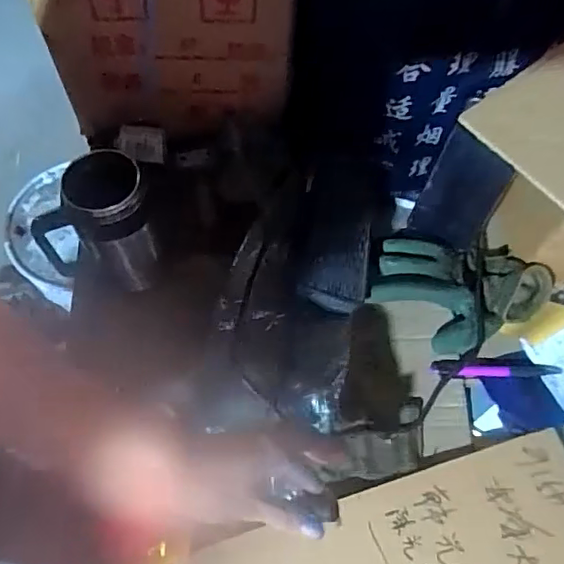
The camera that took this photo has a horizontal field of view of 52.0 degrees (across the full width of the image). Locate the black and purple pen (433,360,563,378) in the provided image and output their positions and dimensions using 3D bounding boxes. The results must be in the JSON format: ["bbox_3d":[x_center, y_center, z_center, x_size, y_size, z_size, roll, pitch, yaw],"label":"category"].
[{"bbox_3d":[0.221,0.091,0.599,0.126,0.017,0.016,5,64,0],"label":"black and purple pen"}]

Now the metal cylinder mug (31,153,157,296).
[{"bbox_3d":[-0.182,-0.054,0.592,0.107,0.141,0.102,1,64,-2],"label":"metal cylinder mug"}]

